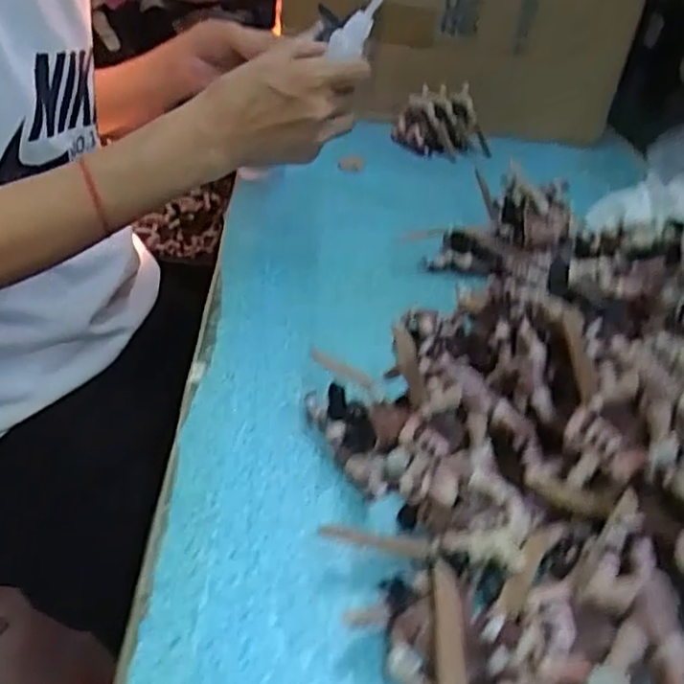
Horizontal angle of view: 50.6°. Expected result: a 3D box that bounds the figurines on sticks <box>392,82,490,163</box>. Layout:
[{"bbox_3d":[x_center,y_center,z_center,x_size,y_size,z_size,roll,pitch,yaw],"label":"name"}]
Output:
[{"bbox_3d":[0.103,-0.218,0.719,0.095,0.060,0.051,-8,37,-25],"label":"figurines on sticks"}]

